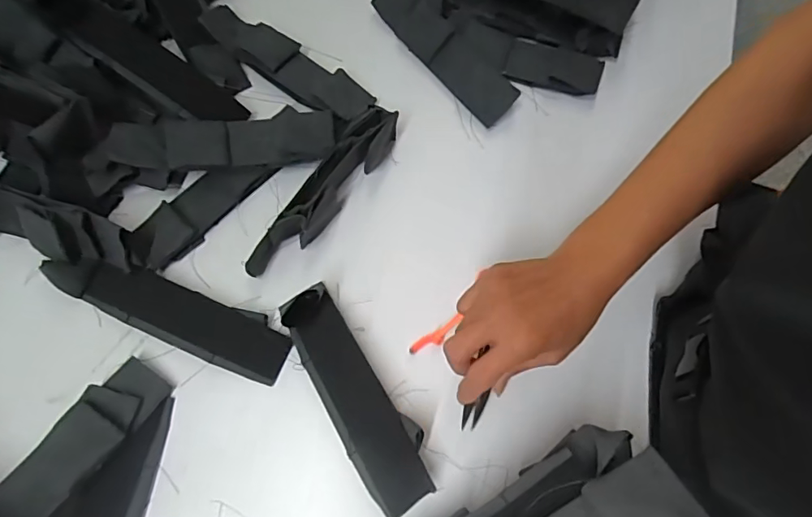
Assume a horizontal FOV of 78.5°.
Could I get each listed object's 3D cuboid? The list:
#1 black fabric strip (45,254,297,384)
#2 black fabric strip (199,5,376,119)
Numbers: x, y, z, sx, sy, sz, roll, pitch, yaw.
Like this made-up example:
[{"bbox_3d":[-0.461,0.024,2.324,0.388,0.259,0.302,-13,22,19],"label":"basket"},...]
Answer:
[{"bbox_3d":[-0.200,0.045,0.424,0.209,0.024,0.050,21,71,6],"label":"black fabric strip"},{"bbox_3d":[-0.125,-0.204,0.516,0.209,0.014,0.050,32,71,12],"label":"black fabric strip"}]

